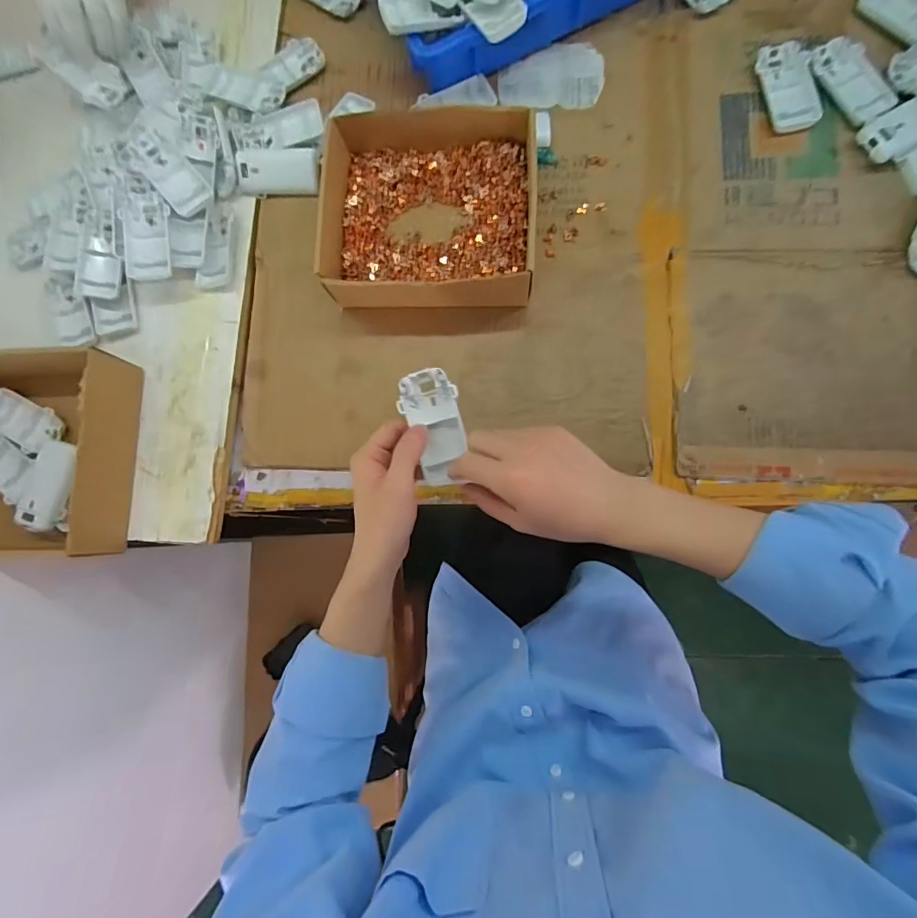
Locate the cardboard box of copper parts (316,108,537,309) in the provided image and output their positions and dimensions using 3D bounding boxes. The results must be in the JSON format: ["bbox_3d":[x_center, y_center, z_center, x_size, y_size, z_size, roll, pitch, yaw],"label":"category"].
[{"bbox_3d":[-0.030,-0.256,0.491,0.212,0.054,0.208,2,82,5],"label":"cardboard box of copper parts"}]

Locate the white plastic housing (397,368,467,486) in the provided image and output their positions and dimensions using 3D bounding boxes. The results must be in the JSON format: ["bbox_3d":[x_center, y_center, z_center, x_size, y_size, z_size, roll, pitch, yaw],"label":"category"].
[{"bbox_3d":[-0.020,-0.026,0.394,0.047,0.020,0.094,-12,94,3],"label":"white plastic housing"}]

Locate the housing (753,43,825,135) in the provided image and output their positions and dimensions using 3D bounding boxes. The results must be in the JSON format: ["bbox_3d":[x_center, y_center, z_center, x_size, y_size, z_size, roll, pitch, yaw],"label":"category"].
[{"bbox_3d":[0.342,-0.388,0.491,0.051,0.011,0.100,-8,81,3],"label":"housing"}]

